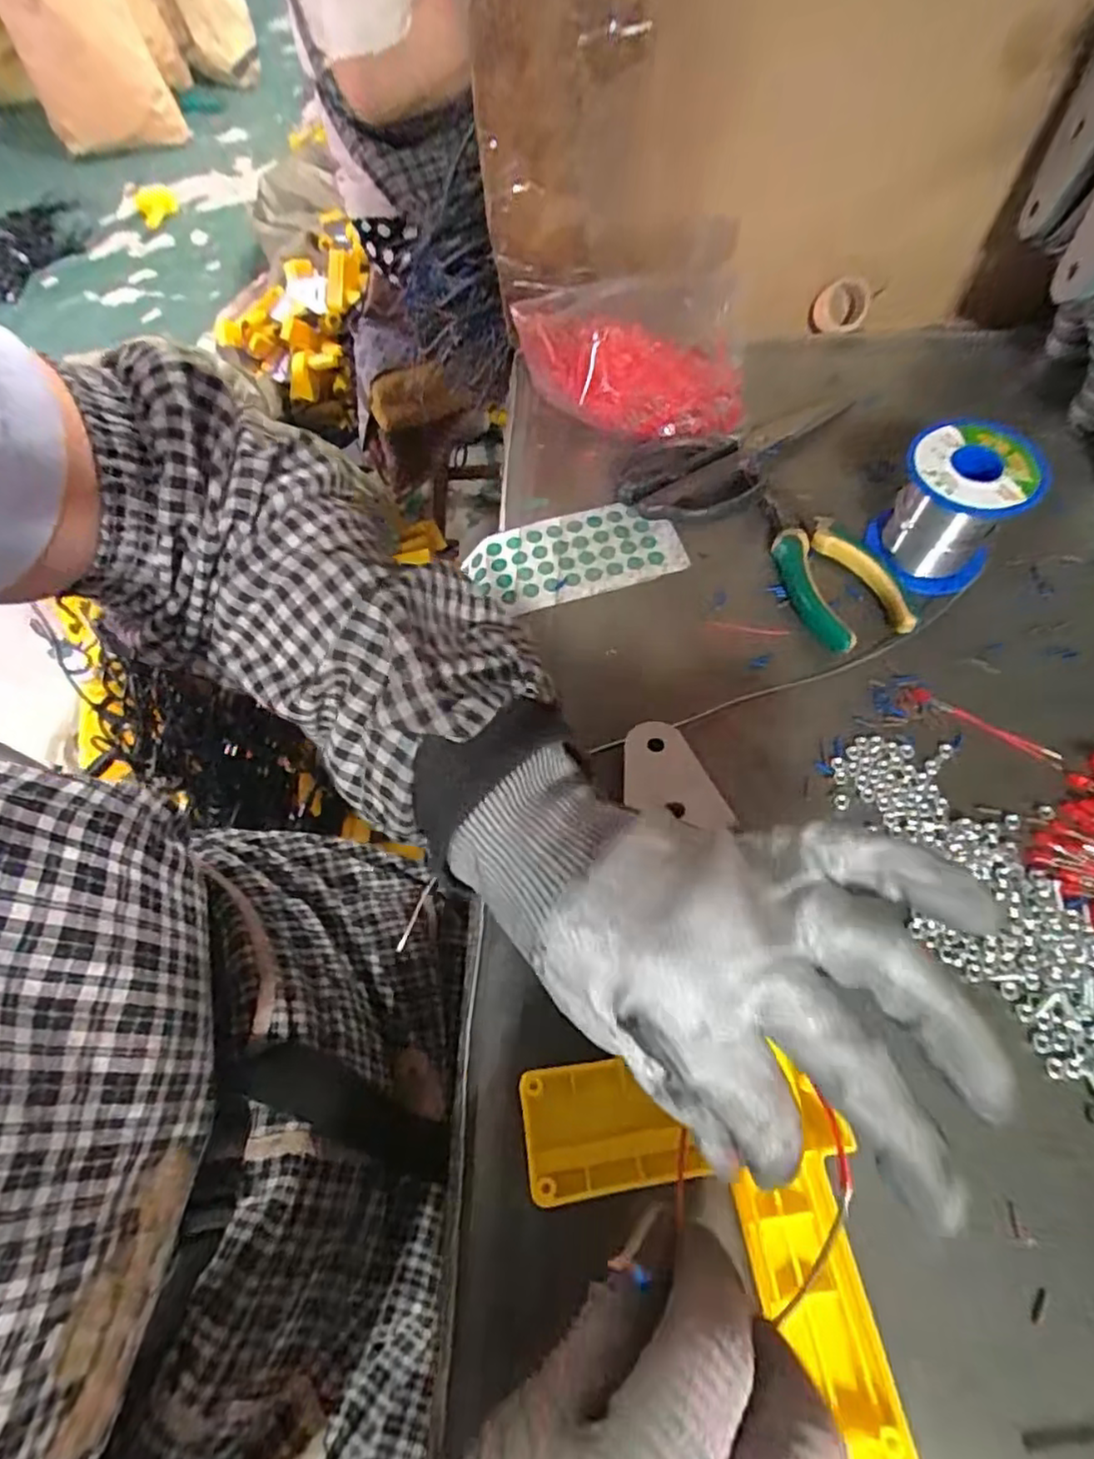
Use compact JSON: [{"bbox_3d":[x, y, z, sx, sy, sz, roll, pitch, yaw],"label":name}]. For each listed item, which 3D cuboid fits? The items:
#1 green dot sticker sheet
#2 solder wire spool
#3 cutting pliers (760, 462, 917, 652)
[{"bbox_3d":[0.015,-0.100,0.392,0.119,0.008,0.057,-14,65,0],"label":"green dot sticker sheet"},{"bbox_3d":[0.215,-0.118,0.353,0.057,0.063,0.060,-2,62,3],"label":"solder wire spool"},{"bbox_3d":[0.155,-0.093,0.365,0.055,0.018,0.109,-9,62,-1],"label":"cutting pliers"}]

